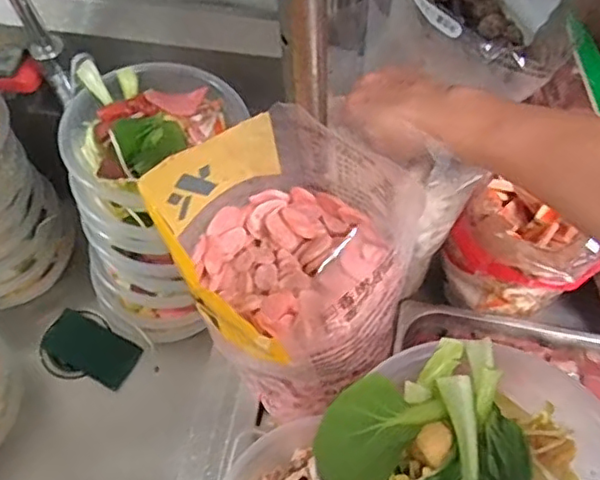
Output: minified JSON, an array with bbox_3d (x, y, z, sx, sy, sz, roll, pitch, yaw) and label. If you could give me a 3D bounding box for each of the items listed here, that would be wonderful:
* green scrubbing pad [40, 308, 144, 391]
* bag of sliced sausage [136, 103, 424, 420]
[{"bbox_3d":[-0.333,0.173,0.989,0.142,0.015,0.081,34,61,2],"label":"green scrubbing pad"},{"bbox_3d":[-0.014,0.034,0.560,0.167,0.220,0.192,-33,65,-17],"label":"bag of sliced sausage"}]

